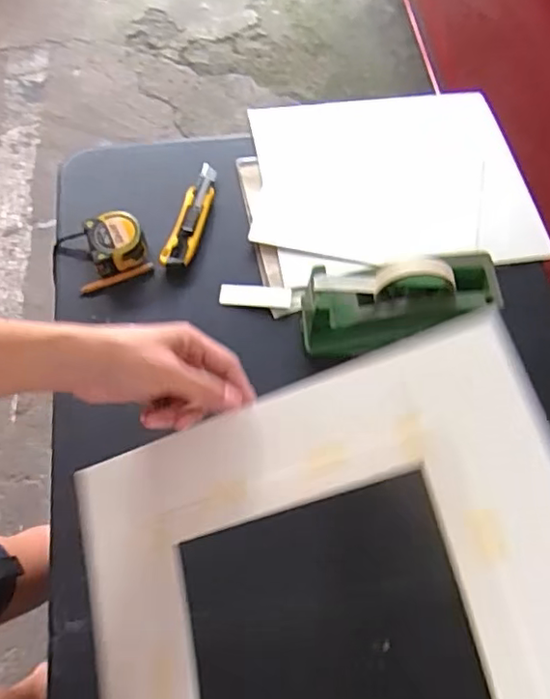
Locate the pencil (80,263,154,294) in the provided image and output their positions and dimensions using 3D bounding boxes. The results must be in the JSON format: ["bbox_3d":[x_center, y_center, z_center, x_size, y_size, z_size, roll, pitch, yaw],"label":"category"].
[{"bbox_3d":[-0.188,-0.086,0.725,0.088,0.010,0.009,-23,68,-12],"label":"pencil"}]

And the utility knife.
[{"bbox_3d":[-0.102,-0.174,0.759,0.033,0.024,0.155,13,65,4],"label":"utility knife"}]

